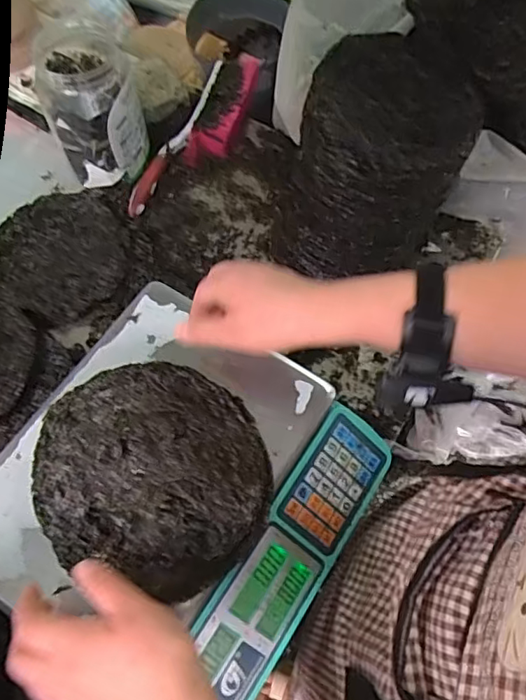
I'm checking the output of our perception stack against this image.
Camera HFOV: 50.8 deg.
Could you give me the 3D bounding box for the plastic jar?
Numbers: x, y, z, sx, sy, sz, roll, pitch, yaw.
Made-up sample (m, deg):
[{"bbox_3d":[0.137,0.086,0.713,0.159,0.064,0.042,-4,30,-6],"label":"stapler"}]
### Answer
[{"bbox_3d":[-0.241,-0.344,0.802,0.122,0.186,0.142,-18,67,-7],"label":"plastic jar"}]

